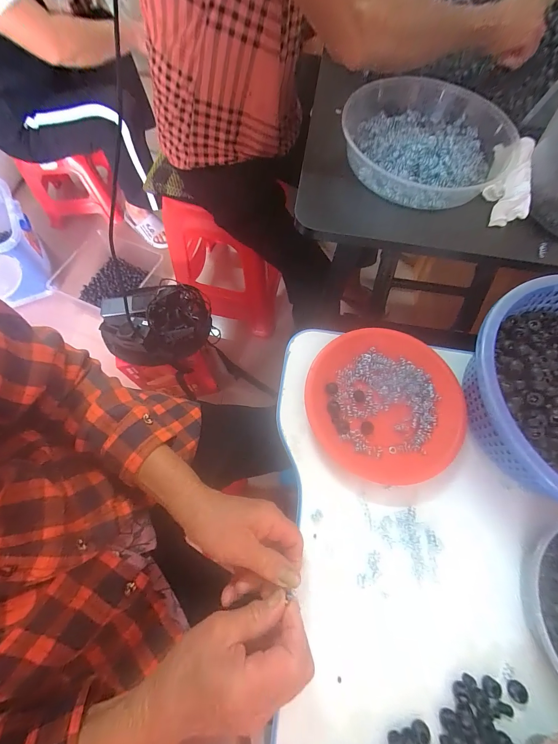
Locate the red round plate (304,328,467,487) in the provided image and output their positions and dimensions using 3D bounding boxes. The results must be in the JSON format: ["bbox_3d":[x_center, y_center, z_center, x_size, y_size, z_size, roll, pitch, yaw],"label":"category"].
[{"bbox_3d":[0.136,0.036,0.377,0.191,0.020,0.190,1,68,-2],"label":"red round plate"}]

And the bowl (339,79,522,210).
[{"bbox_3d":[0.209,-0.321,0.418,0.230,0.053,0.208,8,68,1],"label":"bowl"}]

